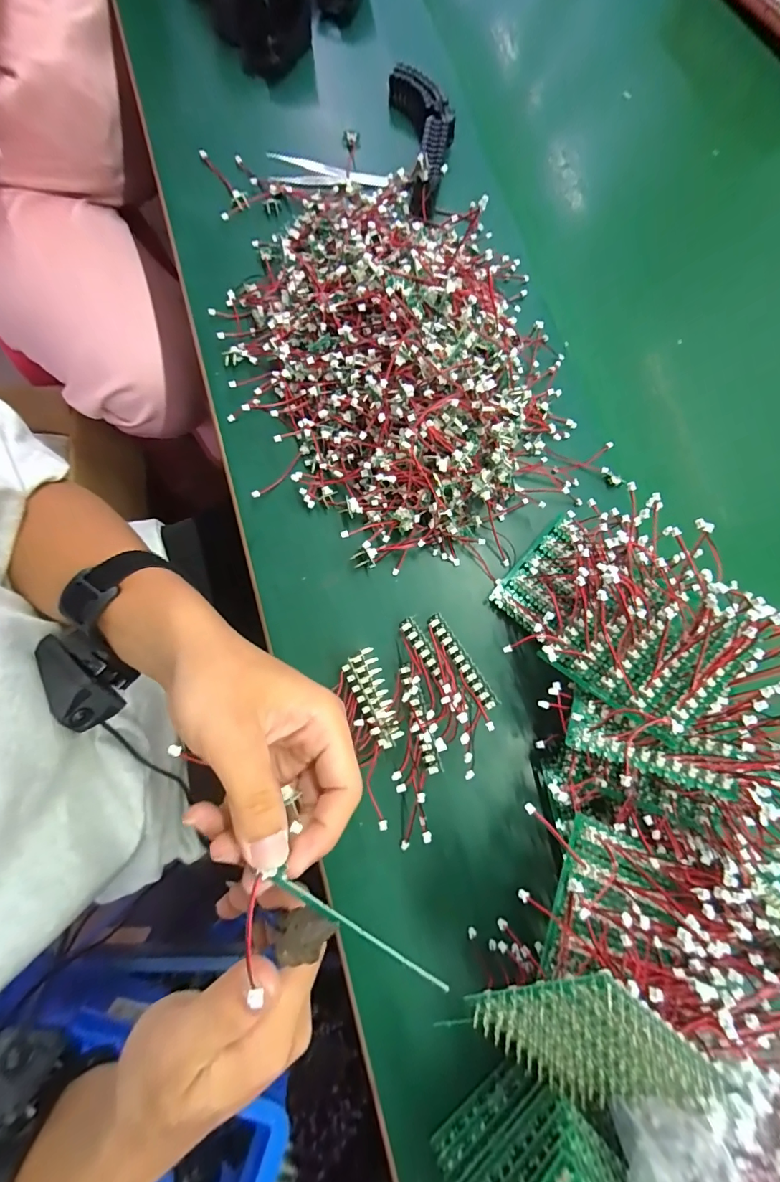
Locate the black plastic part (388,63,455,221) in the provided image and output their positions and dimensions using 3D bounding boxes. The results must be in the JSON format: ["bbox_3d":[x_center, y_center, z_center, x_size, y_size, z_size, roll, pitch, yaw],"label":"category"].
[{"bbox_3d":[0.033,-0.399,0.396,0.050,0.035,0.155,-6,79,-6],"label":"black plastic part"}]

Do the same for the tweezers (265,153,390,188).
[{"bbox_3d":[-0.054,-0.362,0.387,0.100,0.017,0.022,5,78,-3],"label":"tweezers"}]

